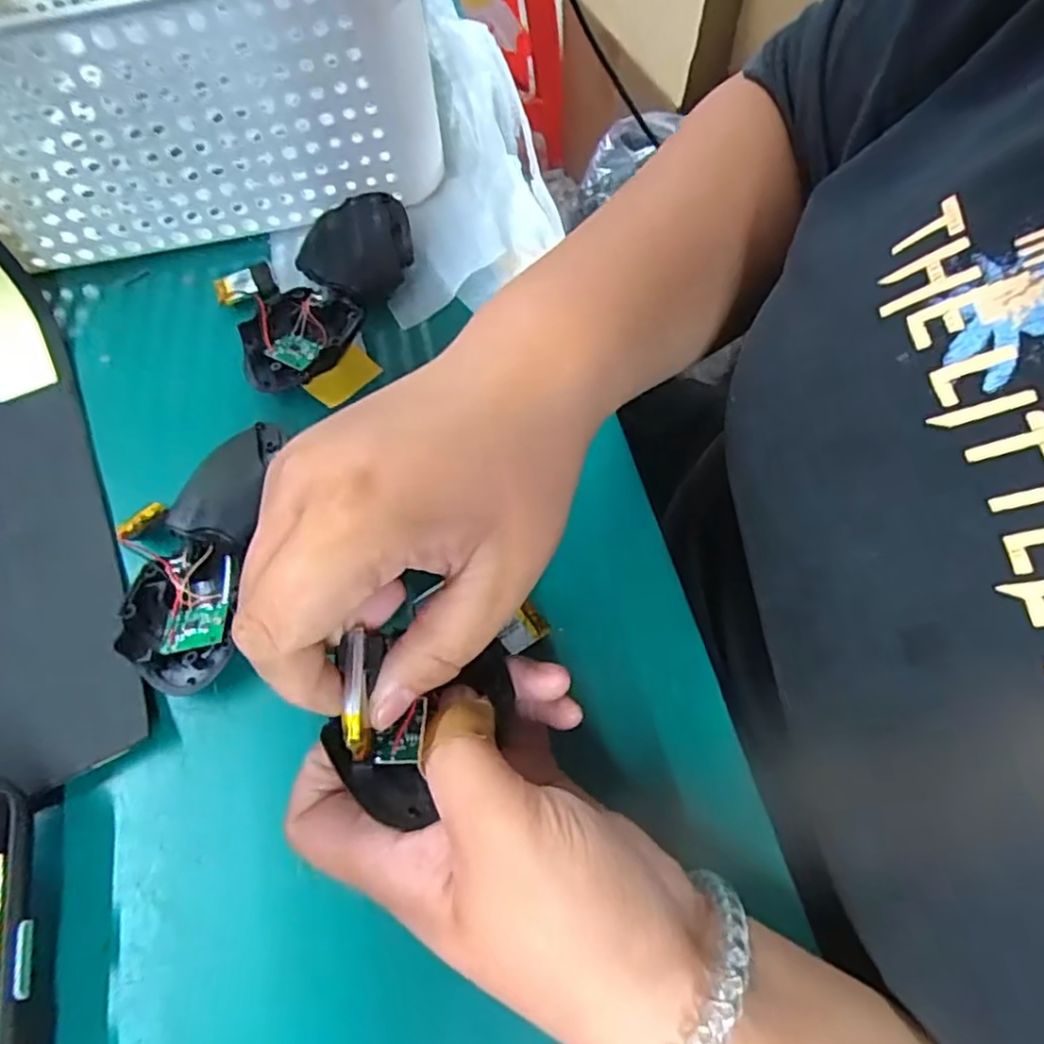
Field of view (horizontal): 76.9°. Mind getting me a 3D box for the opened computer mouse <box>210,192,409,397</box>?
[{"bbox_3d":[-0.098,-0.117,0.331,0.101,0.026,0.085,-23,66,-8],"label":"opened computer mouse"}]

